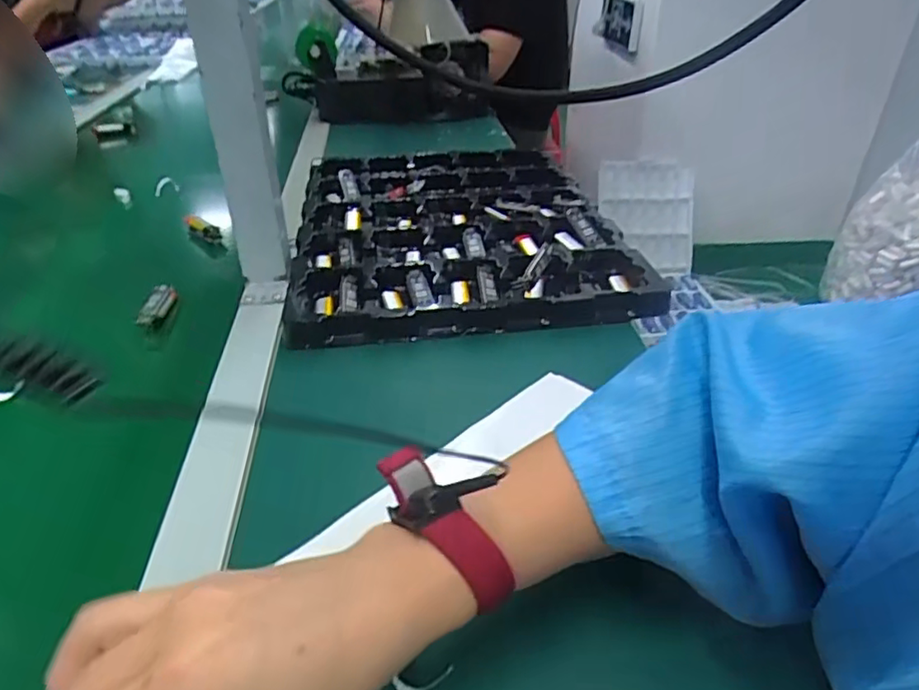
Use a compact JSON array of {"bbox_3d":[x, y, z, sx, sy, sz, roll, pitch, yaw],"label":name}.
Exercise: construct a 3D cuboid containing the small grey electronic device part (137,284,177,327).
[{"bbox_3d":[-0.269,-0.036,0.553,0.019,0.012,0.059,-3,35,-5],"label":"small grey electronic device part"}]

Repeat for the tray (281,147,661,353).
[{"bbox_3d":[-0.011,-0.140,0.680,0.316,0.034,0.429,-4,35,-6],"label":"tray"}]

